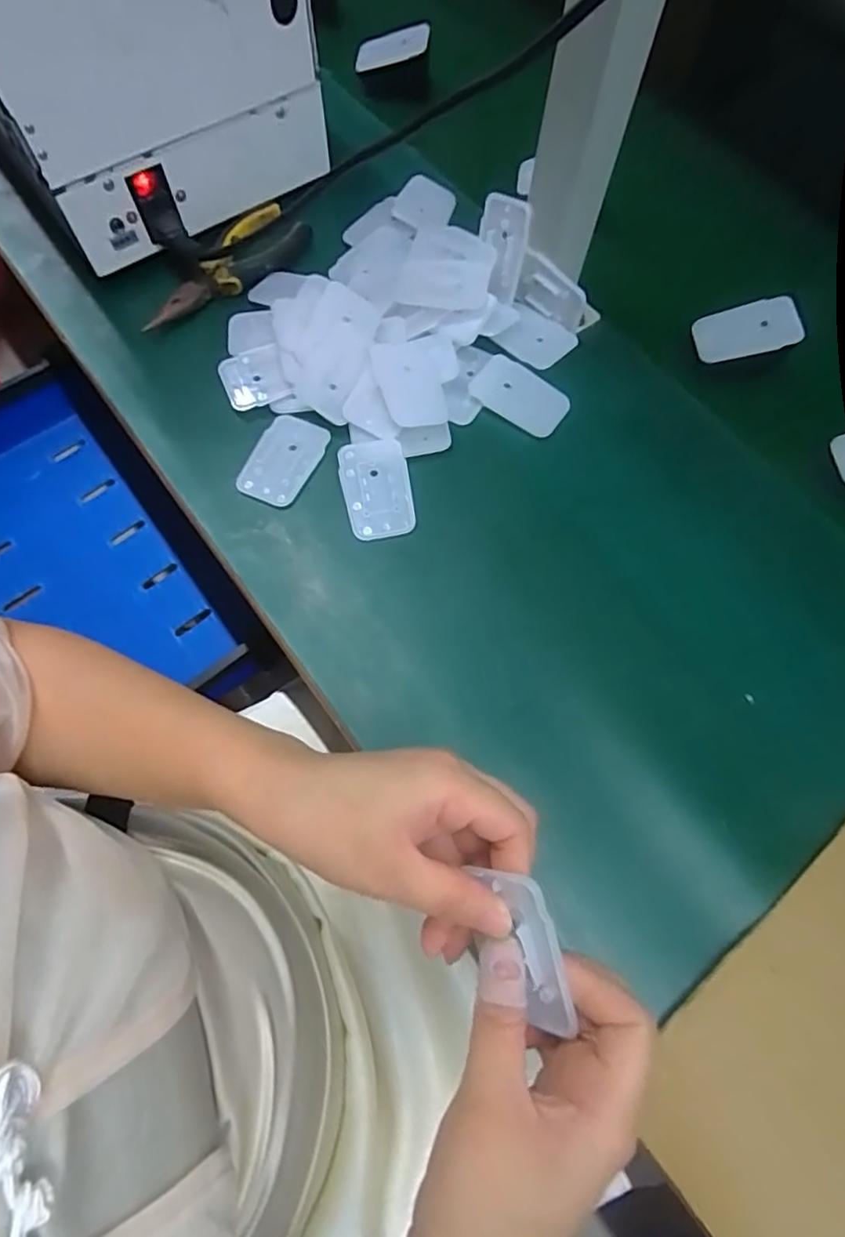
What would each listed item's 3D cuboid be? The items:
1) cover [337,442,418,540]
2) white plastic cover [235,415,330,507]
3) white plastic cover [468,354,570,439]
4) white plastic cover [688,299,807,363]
[{"bbox_3d":[-0.031,-0.087,0.398,0.045,0.010,0.068,-11,72,-2],"label":"cover"},{"bbox_3d":[-0.096,-0.110,0.409,0.043,0.007,0.066,20,74,8],"label":"white plastic cover"},{"bbox_3d":[0.070,-0.161,0.425,0.069,0.004,0.043,38,77,13],"label":"white plastic cover"},{"bbox_3d":[0.240,-0.214,0.438,0.068,0.004,0.040,-10,77,17],"label":"white plastic cover"}]

